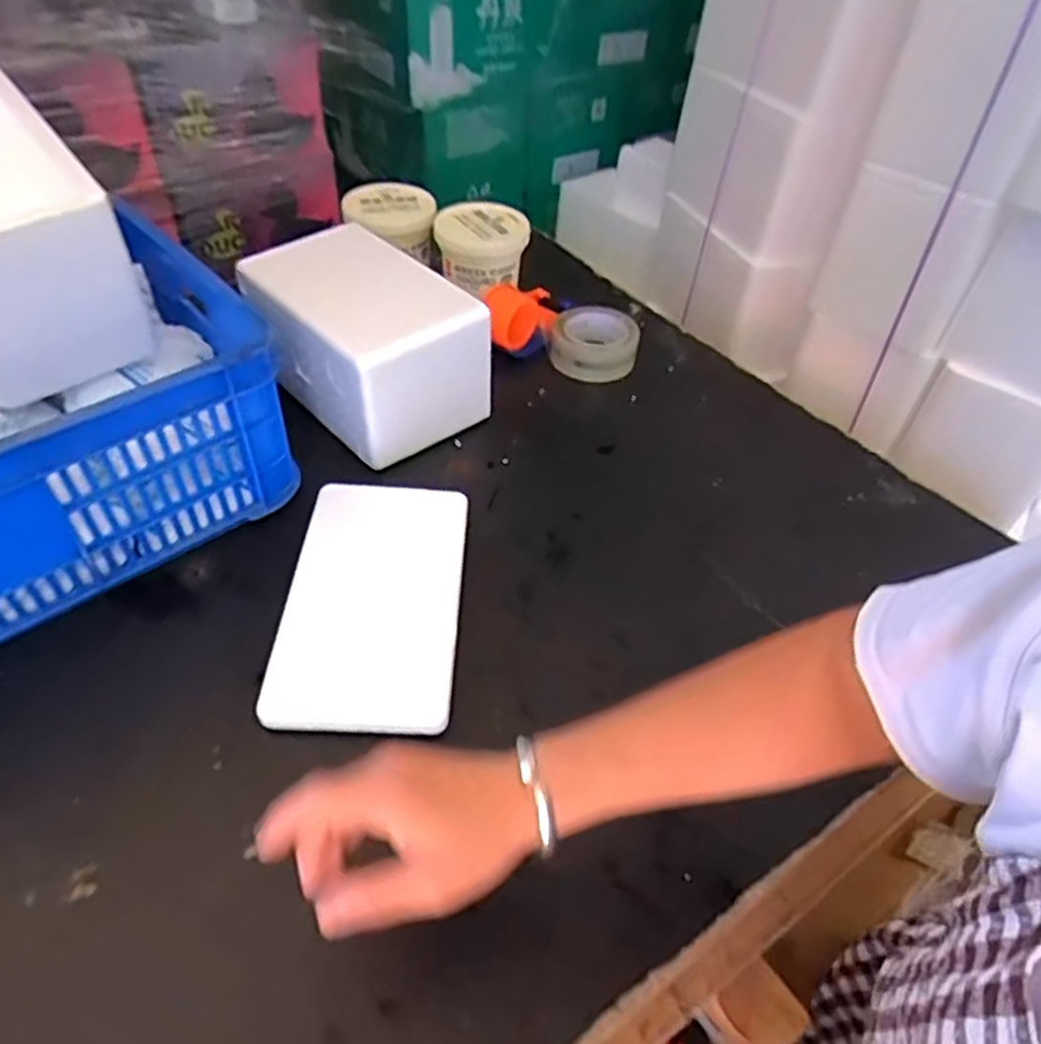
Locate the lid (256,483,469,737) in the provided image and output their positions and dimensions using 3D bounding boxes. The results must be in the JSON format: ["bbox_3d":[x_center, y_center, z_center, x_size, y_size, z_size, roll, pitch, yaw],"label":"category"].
[{"bbox_3d":[-0.129,0.068,0.638,0.151,0.015,0.251,3,50,0],"label":"lid"}]

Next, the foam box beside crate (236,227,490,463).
[{"bbox_3d":[-0.175,-0.201,0.798,0.262,0.151,0.155,36,53,27],"label":"foam box beside crate"}]

